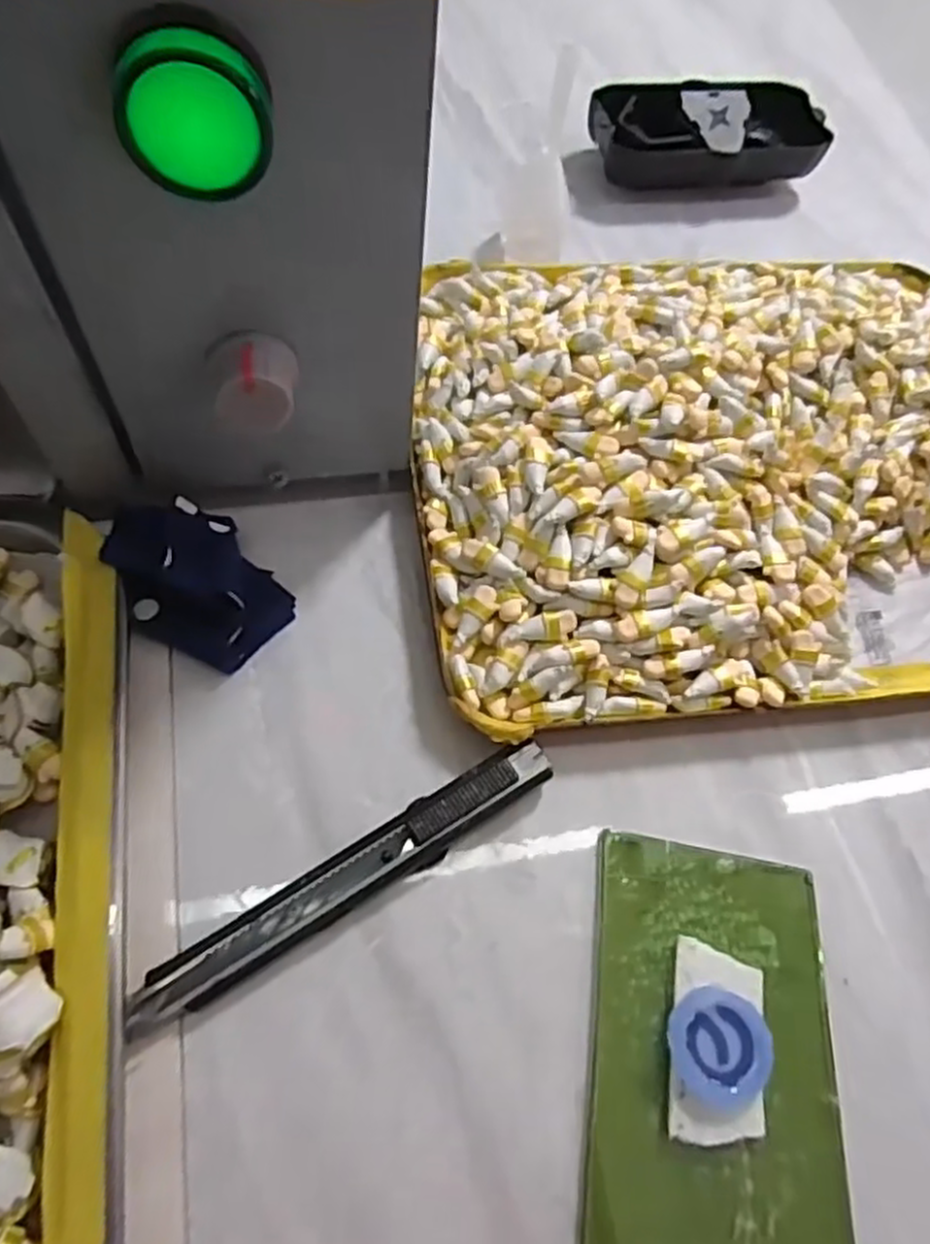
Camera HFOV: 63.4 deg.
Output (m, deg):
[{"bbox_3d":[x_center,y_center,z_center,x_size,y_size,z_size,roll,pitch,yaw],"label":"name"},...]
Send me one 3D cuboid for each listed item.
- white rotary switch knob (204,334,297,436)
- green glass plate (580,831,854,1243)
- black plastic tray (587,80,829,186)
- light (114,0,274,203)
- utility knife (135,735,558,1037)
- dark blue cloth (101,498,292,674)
[{"bbox_3d":[-0.056,-0.065,0.202,0.020,0.017,0.022,2,64,-5],"label":"white rotary switch knob"},{"bbox_3d":[0.068,0.114,0.203,0.066,0.009,0.103,9,64,-2],"label":"green glass plate"},{"bbox_3d":[0.115,-0.231,0.363,0.109,0.030,0.048,-7,66,-9],"label":"black plastic tray"},{"bbox_3d":[-0.050,-0.095,0.140,0.027,0.029,0.011,-21,67,-14],"label":"light"},{"bbox_3d":[-0.031,0.072,0.213,0.128,0.011,0.016,-29,71,-18],"label":"utility knife"},{"bbox_3d":[-0.087,-0.015,0.240,0.042,0.027,0.057,-38,74,-21],"label":"dark blue cloth"}]

